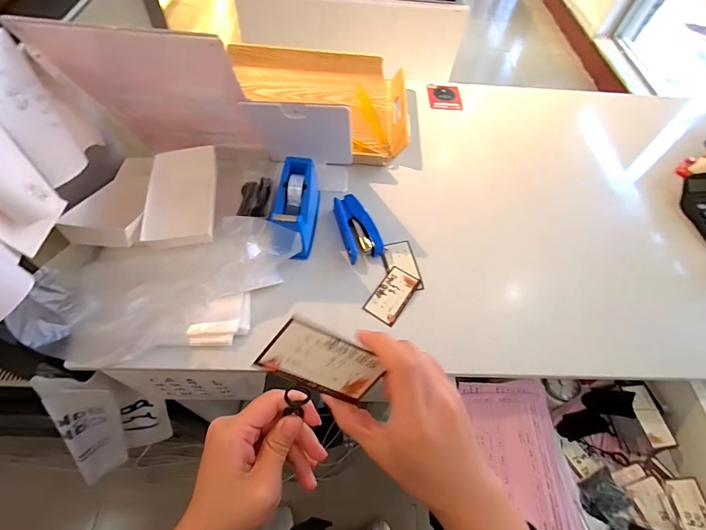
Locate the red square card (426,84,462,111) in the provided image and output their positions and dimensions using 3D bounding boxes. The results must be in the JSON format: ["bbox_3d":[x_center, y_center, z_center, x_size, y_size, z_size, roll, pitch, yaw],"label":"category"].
[{"bbox_3d":[0.207,-0.383,0.811,0.073,0.010,0.077,0,65,0],"label":"red square card"}]

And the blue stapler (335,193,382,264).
[{"bbox_3d":[0.004,-0.060,0.566,0.050,0.026,0.110,-15,60,-14],"label":"blue stapler"}]

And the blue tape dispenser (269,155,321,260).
[{"bbox_3d":[-0.085,-0.089,0.545,0.058,0.088,0.144,6,57,-1],"label":"blue tape dispenser"}]

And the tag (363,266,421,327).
[{"bbox_3d":[0.059,0.043,0.528,0.048,0.004,0.089,30,65,15],"label":"tag"}]

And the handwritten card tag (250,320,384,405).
[{"bbox_3d":[-0.019,0.070,0.250,0.086,0.047,0.004,28,20,-25],"label":"handwritten card tag"}]

